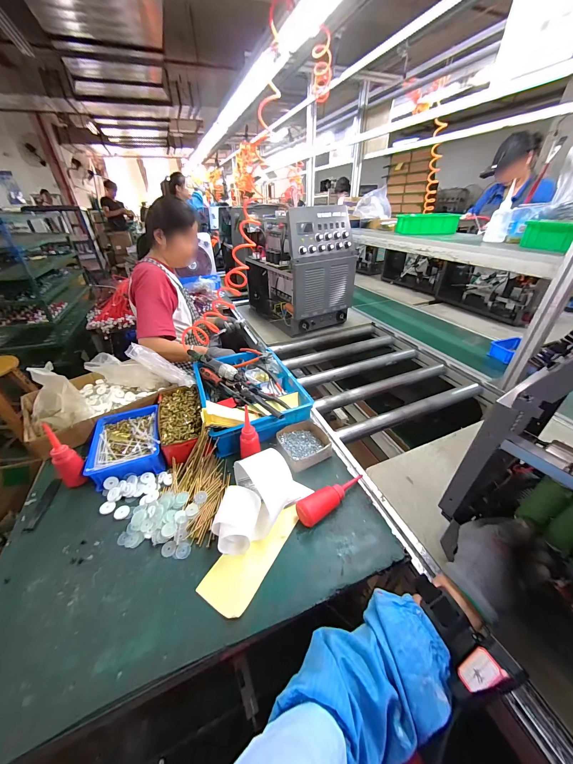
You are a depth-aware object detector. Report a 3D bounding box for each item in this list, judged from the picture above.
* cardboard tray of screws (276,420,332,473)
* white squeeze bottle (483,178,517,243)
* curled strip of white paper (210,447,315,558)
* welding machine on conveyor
[{"bbox_3d":[0.043,0.155,0.665,0.119,0.035,0.125,-18,38,-22],"label":"cardboard tray of screws"},{"bbox_3d":[0.781,-0.602,0.949,0.070,0.165,0.051,19,40,28],"label":"white squeeze bottle"},{"bbox_3d":[-0.069,0.225,0.529,0.191,0.076,0.139,-27,42,-32],"label":"curled strip of white paper"},{"bbox_3d":[0.046,-0.591,1.367,0.322,0.501,0.549,-18,38,-22],"label":"welding machine on conveyor"}]

